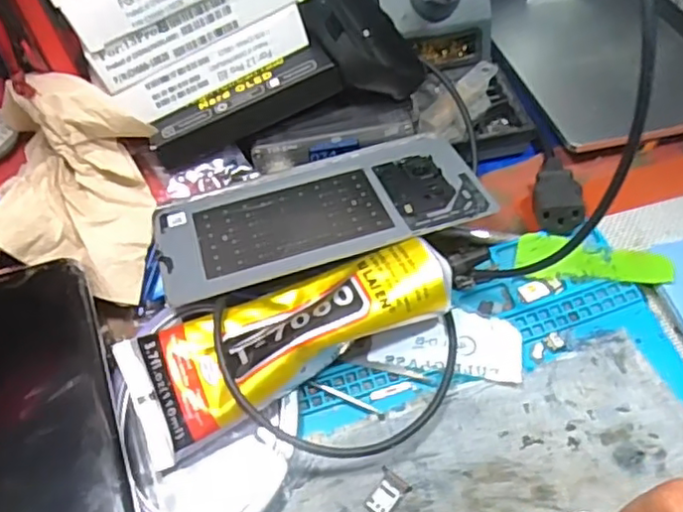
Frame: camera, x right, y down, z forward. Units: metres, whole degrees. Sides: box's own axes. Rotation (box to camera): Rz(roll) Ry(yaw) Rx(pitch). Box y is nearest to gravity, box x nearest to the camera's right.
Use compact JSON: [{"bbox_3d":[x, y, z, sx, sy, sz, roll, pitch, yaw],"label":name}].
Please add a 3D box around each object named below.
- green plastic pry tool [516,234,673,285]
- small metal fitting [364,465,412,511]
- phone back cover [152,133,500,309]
[{"bbox_3d":[0.123,0.002,0.313,0.071,0.007,0.022,6,57,5],"label":"green plastic pry tool"},{"bbox_3d":[0.018,0.096,0.259,0.013,0.004,0.018,29,62,19],"label":"small metal fitting"},{"bbox_3d":[-0.010,-0.023,0.316,0.157,0.004,0.074,-15,46,-8],"label":"phone back cover"}]

